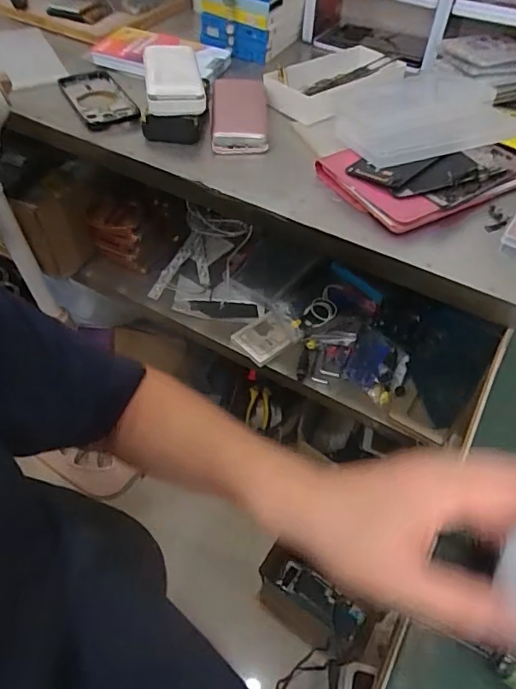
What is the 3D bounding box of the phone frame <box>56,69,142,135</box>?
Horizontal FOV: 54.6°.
[{"bbox_3d":[-0.218,-0.335,0.677,0.072,0.011,0.162,-23,55,-19],"label":"phone frame"}]

